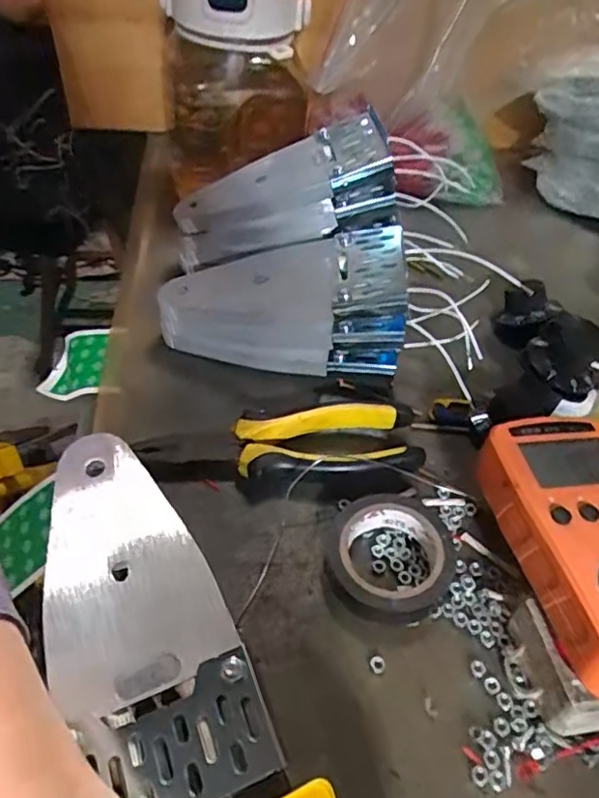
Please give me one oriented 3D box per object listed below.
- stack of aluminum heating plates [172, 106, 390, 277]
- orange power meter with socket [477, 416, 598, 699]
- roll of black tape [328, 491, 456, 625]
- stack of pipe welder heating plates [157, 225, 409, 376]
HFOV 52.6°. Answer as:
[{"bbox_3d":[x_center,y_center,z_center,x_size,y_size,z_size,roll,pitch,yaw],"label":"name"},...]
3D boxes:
[{"bbox_3d":[-0.014,-0.146,0.451,0.170,0.053,0.077,-20,49,3],"label":"stack of aluminum heating plates"},{"bbox_3d":[0.130,0.063,0.269,0.067,0.027,0.127,-5,48,-9],"label":"orange power meter with socket"},{"bbox_3d":[0.045,0.078,0.304,0.058,0.029,0.060,2,47,-2],"label":"roll of black tape"},{"bbox_3d":[-0.011,-0.065,0.395,0.152,0.074,0.069,5,47,0],"label":"stack of pipe welder heating plates"}]

